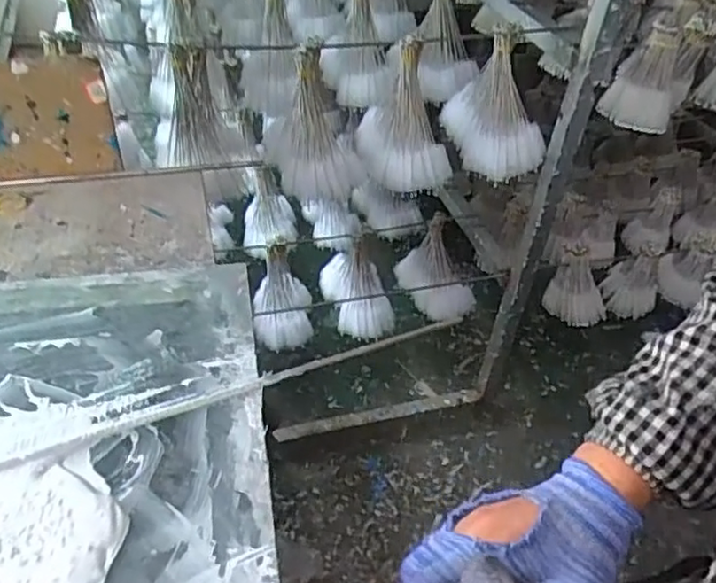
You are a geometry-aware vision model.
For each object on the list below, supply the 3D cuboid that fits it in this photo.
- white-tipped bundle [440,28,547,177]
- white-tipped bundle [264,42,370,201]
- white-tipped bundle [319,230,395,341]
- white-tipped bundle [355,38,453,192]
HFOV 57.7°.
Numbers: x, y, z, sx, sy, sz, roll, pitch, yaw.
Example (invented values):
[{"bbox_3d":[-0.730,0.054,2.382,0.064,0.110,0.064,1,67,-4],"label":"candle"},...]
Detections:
[{"bbox_3d":[0.210,-0.283,0.953,0.086,0.187,0.181,-13,45,-19],"label":"white-tipped bundle"},{"bbox_3d":[-0.063,-0.220,0.890,0.129,0.207,0.067,32,49,26],"label":"white-tipped bundle"},{"bbox_3d":[0.001,-0.025,1.254,0.102,0.164,0.182,-9,44,-15],"label":"white-tipped bundle"},{"bbox_3d":[0.068,-0.261,0.943,0.087,0.190,0.184,-13,45,-19],"label":"white-tipped bundle"}]

